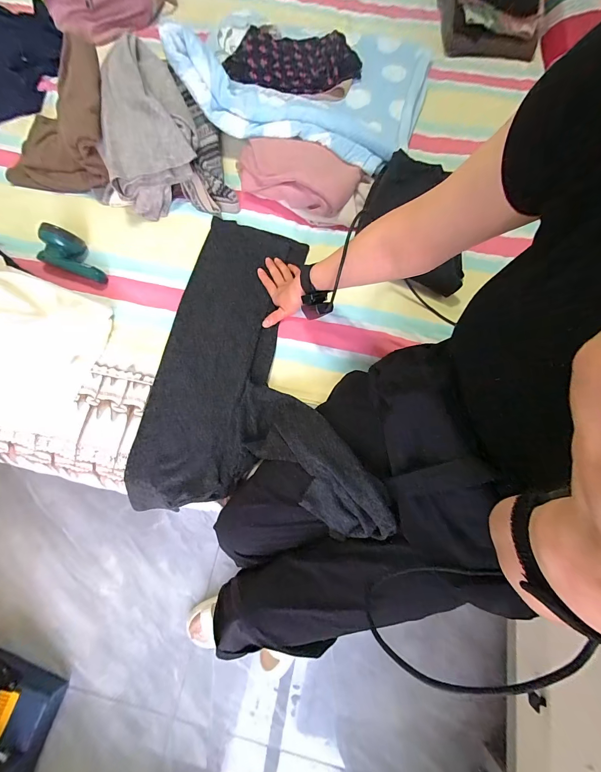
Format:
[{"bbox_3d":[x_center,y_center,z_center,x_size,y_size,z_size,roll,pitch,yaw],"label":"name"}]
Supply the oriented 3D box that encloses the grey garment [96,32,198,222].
[{"bbox_3d":[-0.320,-0.521,0.648,0.190,0.153,0.259,-22,79,-6],"label":"grey garment"}]

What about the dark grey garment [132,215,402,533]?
[{"bbox_3d":[-0.074,-0.073,0.533,0.391,0.175,0.556,4,77,0],"label":"dark grey garment"}]

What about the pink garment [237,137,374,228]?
[{"bbox_3d":[0.002,-0.452,0.668,0.285,0.088,0.124,22,73,8],"label":"pink garment"}]

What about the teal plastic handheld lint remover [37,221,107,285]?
[{"bbox_3d":[-0.448,-0.265,0.620,0.133,0.063,0.071,19,73,7],"label":"teal plastic handheld lint remover"}]

